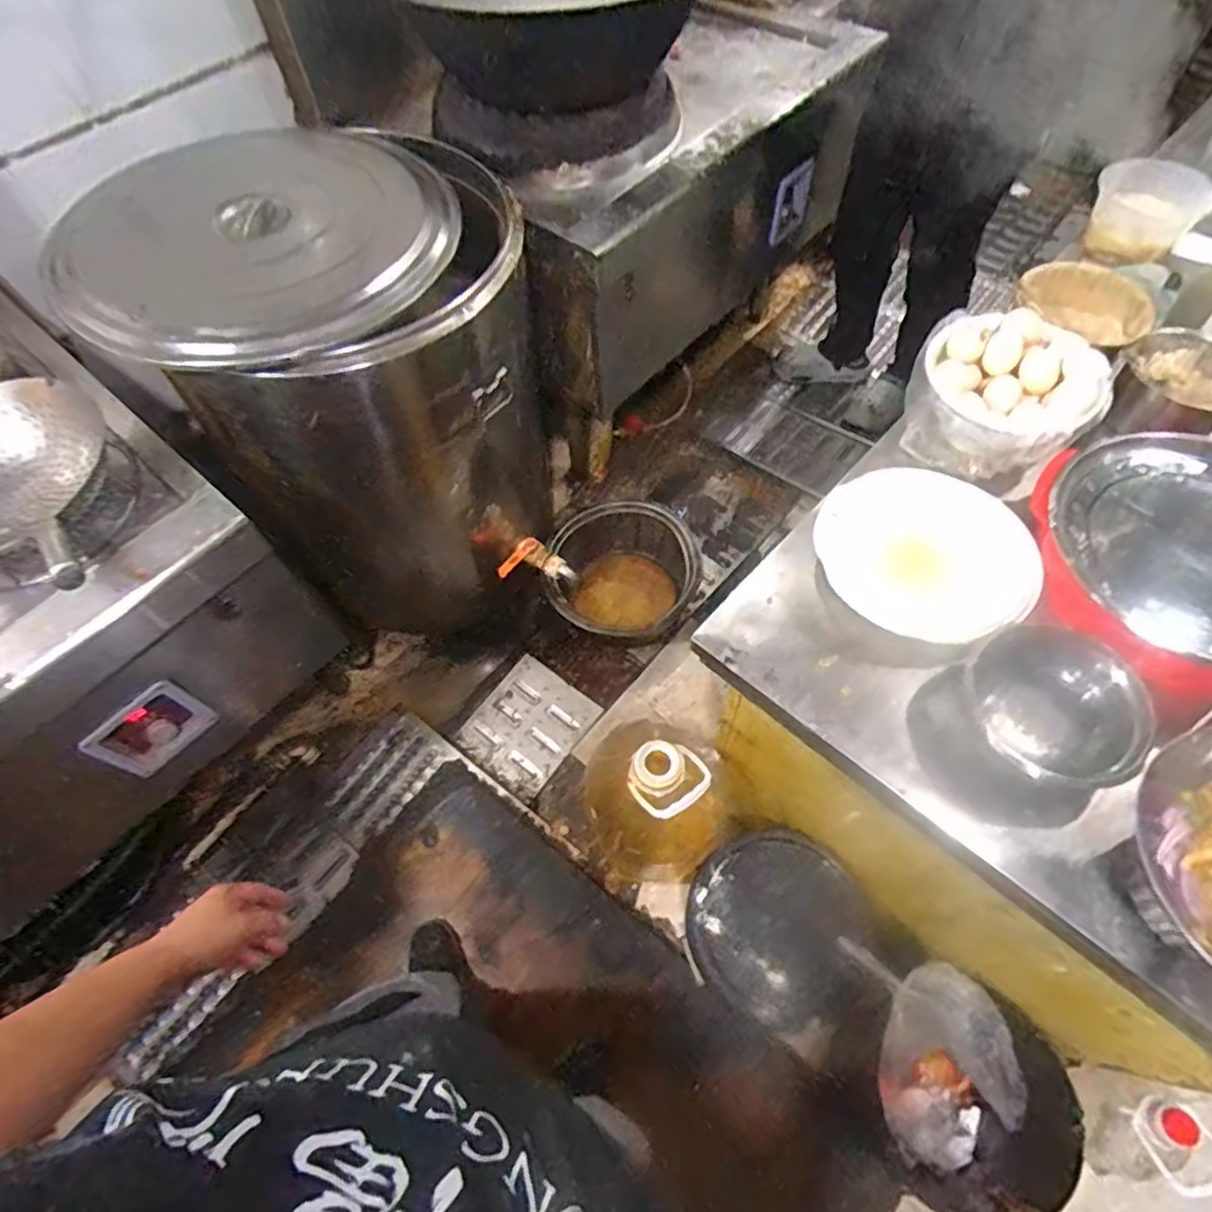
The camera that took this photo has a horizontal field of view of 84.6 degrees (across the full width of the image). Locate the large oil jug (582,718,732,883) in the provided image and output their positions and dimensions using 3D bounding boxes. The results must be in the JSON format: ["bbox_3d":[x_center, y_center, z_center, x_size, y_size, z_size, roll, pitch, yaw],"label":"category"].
[{"bbox_3d":[0.095,0.369,1.245,0.260,0.507,0.214,24,64,15],"label":"large oil jug"}]

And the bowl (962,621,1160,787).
[{"bbox_3d":[0.467,0.099,0.703,0.156,0.080,0.161,-1,61,2],"label":"bowl"}]

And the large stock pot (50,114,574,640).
[{"bbox_3d":[-0.457,-0.409,1.403,0.655,0.884,0.621,-1,61,2],"label":"large stock pot"}]

